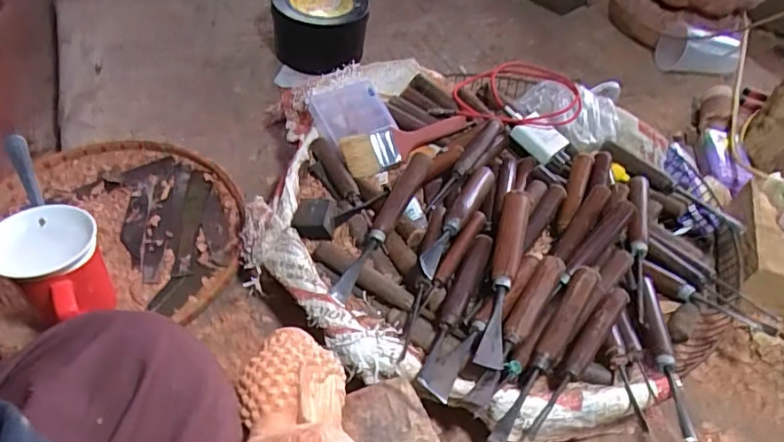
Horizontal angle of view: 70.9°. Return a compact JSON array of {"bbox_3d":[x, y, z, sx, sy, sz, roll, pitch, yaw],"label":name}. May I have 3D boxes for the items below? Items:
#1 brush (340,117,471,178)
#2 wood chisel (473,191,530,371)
[{"bbox_3d":[0.021,-0.095,0.657,0.171,0.027,0.041,-18,51,-23],"label":"brush"},{"bbox_3d":[0.106,0.048,0.515,0.027,0.034,0.199,14,46,7],"label":"wood chisel"}]

